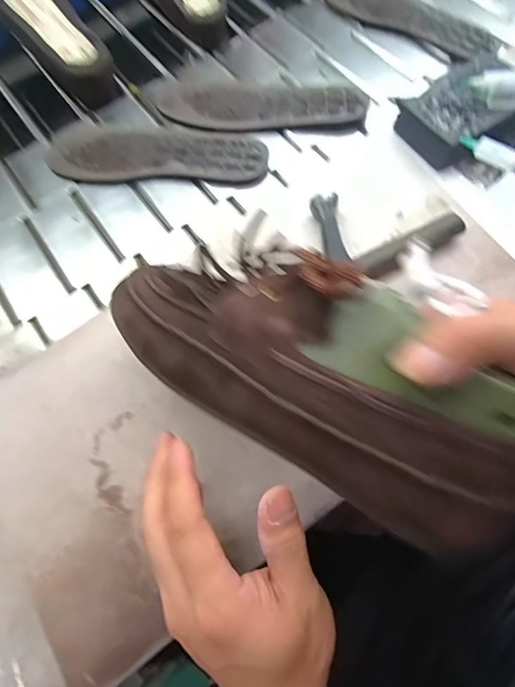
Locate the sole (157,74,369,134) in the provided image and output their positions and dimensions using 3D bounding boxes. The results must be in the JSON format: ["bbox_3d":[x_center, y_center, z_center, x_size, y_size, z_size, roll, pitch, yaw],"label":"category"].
[{"bbox_3d":[0.007,-0.309,0.541,0.254,0.012,0.110,10,68,5],"label":"sole"}]

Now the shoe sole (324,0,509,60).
[{"bbox_3d":[0.210,-0.470,0.601,0.274,0.013,0.102,41,74,17],"label":"shoe sole"}]

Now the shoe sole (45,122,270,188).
[{"bbox_3d":[-0.125,-0.234,0.516,0.269,0.013,0.092,1,67,2],"label":"shoe sole"}]

